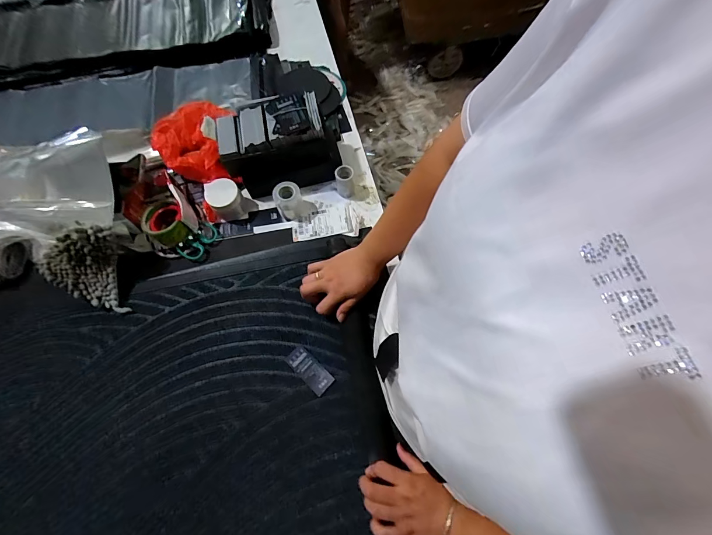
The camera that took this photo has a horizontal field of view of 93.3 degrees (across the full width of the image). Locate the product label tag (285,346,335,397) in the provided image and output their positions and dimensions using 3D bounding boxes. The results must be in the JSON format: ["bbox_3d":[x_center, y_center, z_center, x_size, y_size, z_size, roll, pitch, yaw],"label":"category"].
[{"bbox_3d":[-0.082,0.180,0.595,0.090,0.004,0.039,41,78,17],"label":"product label tag"}]

